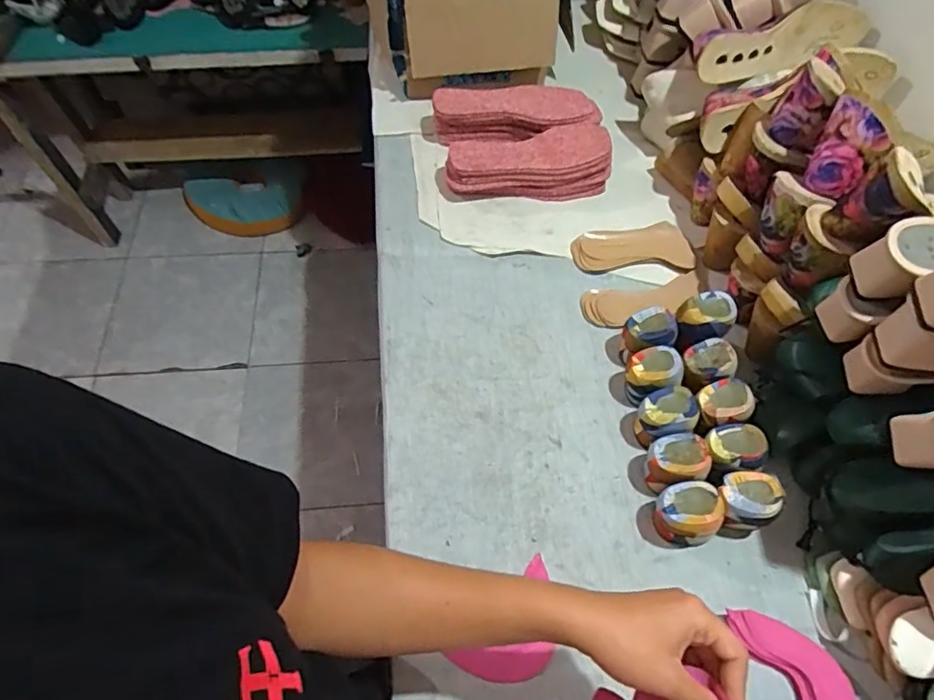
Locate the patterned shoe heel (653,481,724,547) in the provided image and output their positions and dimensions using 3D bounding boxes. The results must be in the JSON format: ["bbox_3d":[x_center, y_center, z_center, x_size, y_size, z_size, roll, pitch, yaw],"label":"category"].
[{"bbox_3d":[0.227,0.174,0.579,0.059,0.072,0.057,1,59,-2],"label":"patterned shoe heel"}]

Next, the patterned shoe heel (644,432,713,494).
[{"bbox_3d":[0.223,0.125,0.604,0.060,0.070,0.052,-10,61,-10],"label":"patterned shoe heel"}]

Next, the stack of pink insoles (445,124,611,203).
[{"bbox_3d":[0.092,-0.270,0.834,0.247,0.074,0.087,-11,61,-10],"label":"stack of pink insoles"}]

